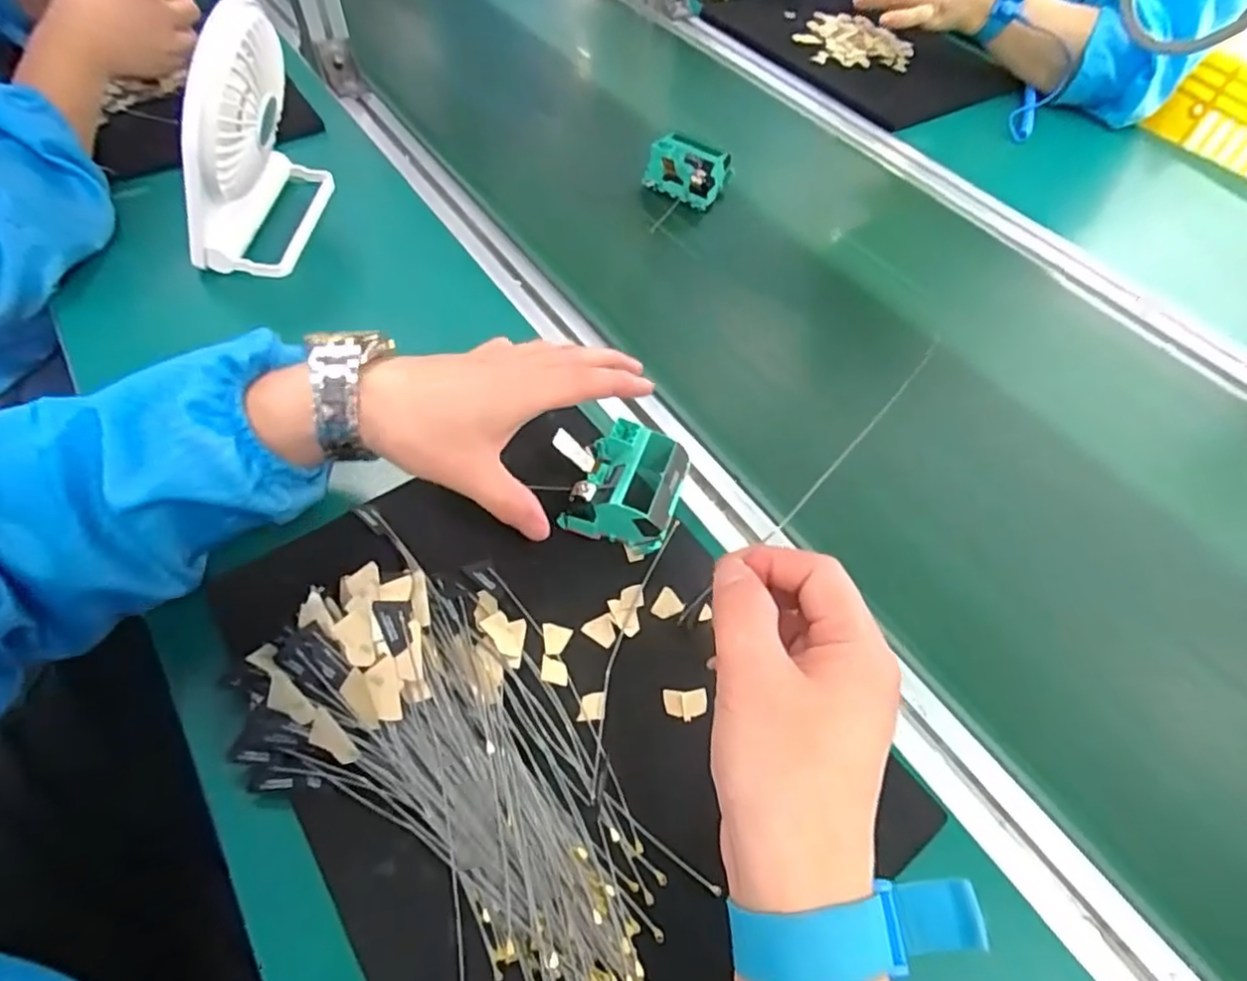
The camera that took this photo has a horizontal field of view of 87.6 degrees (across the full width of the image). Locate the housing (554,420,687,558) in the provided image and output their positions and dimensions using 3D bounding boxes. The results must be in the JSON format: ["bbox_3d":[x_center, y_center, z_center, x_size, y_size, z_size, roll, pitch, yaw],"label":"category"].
[{"bbox_3d":[-0.001,-0.005,0.390,0.069,0.031,0.066,16,57,8],"label":"housing"}]

